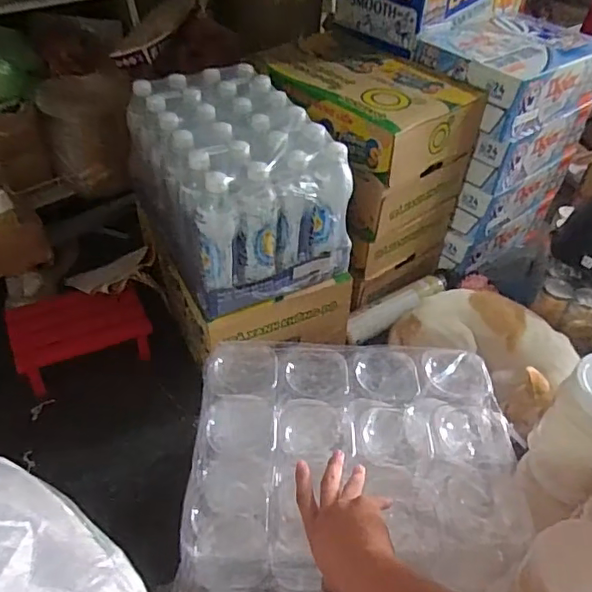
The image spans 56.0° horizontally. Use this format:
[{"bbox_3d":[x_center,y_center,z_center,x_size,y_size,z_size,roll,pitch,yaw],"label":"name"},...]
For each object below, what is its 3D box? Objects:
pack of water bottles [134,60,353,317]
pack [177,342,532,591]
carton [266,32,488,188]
[{"bbox_3d":[-0.108,-0.200,0.951,0.254,0.209,0.389,-19,48,-22],"label":"pack of water bottles"},{"bbox_3d":[0.069,0.250,0.757,0.387,0.250,0.313,2,44,-1],"label":"pack"},{"bbox_3d":[0.126,-0.365,1.079,0.379,0.120,0.283,33,51,27],"label":"carton"}]

